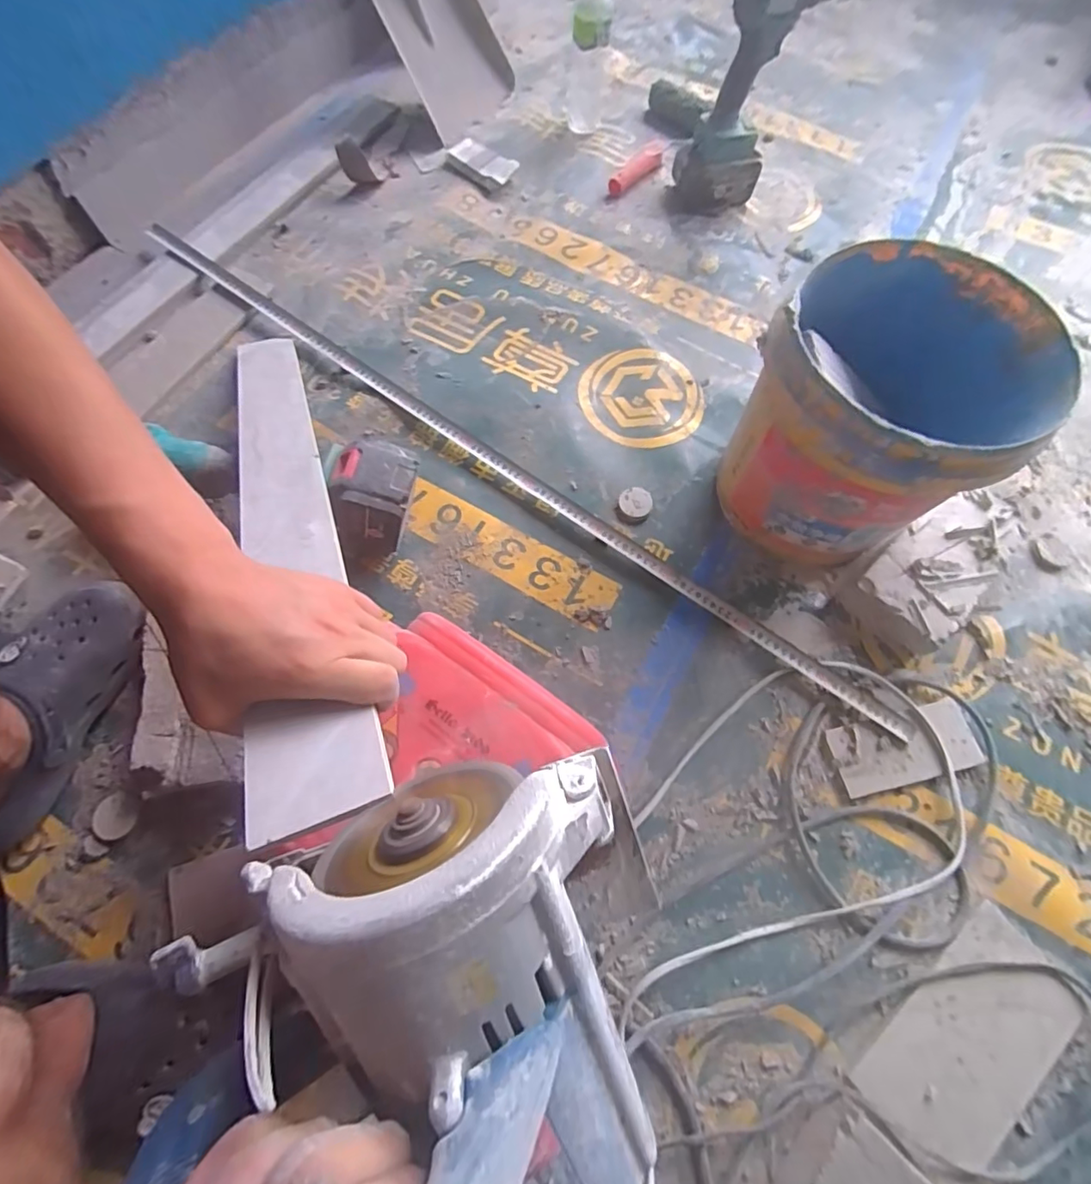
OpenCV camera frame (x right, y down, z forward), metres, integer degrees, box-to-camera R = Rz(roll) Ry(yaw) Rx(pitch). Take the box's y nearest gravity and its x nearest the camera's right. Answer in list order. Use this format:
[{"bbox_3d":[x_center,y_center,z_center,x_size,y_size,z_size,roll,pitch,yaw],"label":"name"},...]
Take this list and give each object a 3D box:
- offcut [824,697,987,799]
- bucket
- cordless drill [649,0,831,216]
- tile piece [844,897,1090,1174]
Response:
[{"bbox_3d":[0.370,0.160,0.551,0.149,0.009,0.067,-13,69,-6],"label":"offcut"},{"bbox_3d":[0.326,-0.170,0.564,0.232,0.237,0.249,0,68,0],"label":"bucket"},{"bbox_3d":[0.297,-0.731,0.780,0.252,0.272,0.109,-29,71,-12],"label":"cordless drill"},{"bbox_3d":[0.372,0.389,0.462,0.202,0.016,0.107,-36,73,-14],"label":"tile piece"}]

